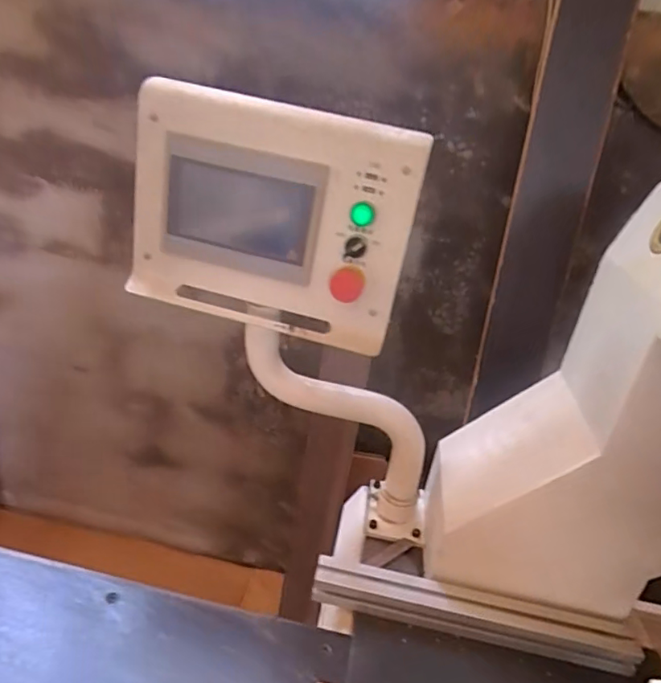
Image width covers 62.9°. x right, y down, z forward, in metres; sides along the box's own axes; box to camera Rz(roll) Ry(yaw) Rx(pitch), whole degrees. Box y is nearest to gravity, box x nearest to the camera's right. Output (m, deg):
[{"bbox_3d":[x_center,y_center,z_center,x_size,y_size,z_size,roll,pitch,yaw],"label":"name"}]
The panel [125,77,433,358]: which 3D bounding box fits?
[{"bbox_3d":[-0.080,-0.148,0.665,0.356,0.259,0.058,14,27,8],"label":"panel"}]

